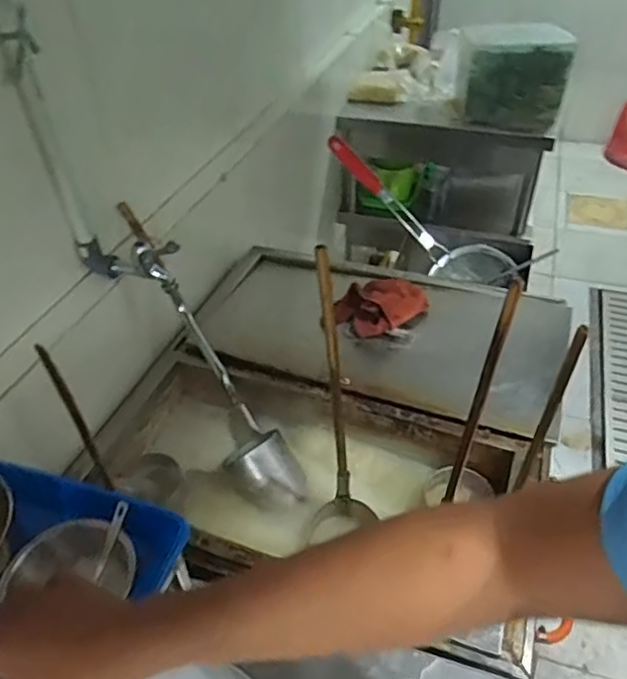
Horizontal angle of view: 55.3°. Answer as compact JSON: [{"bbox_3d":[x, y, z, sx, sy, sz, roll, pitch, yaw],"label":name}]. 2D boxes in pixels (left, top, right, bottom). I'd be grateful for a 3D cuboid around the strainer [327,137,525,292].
[{"bbox_3d":[0.217,-0.254,1.286,0.480,0.118,0.054,40,52,8],"label":"strainer"}]

